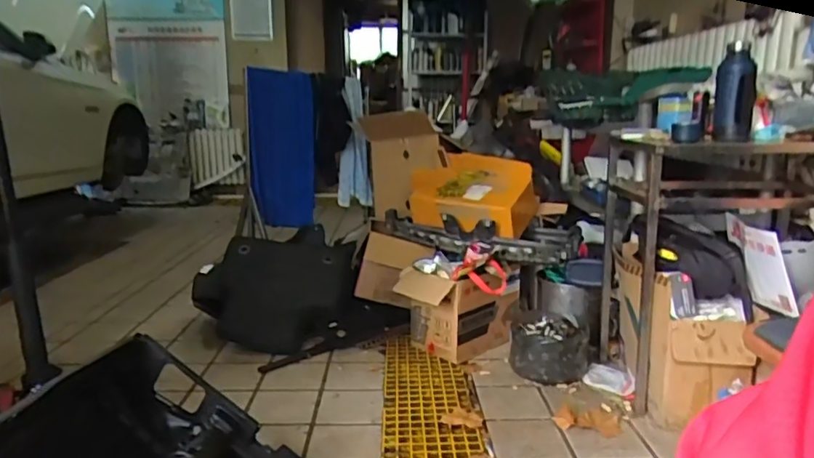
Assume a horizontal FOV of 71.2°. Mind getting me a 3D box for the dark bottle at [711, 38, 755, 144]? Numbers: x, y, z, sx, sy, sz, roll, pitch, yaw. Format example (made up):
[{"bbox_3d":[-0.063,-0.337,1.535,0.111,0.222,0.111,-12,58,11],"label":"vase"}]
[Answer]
[{"bbox_3d":[0.917,-0.376,1.591,0.096,0.245,0.101,5,12,30],"label":"dark bottle"}]

